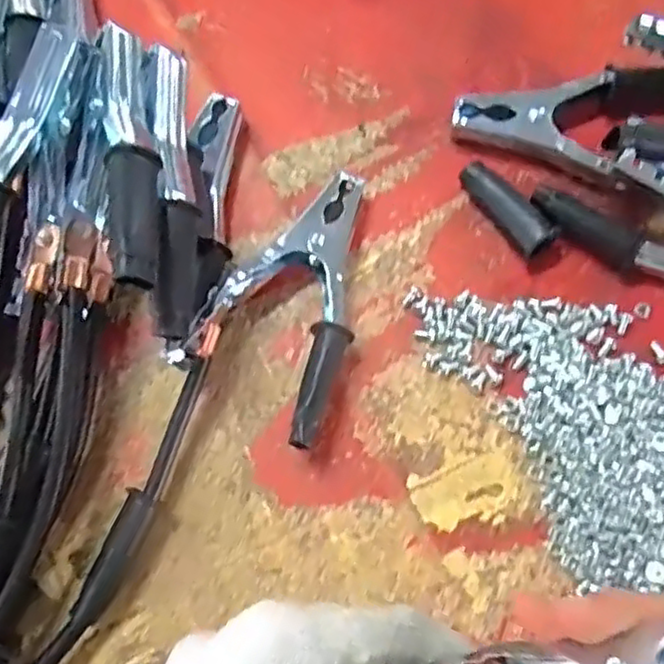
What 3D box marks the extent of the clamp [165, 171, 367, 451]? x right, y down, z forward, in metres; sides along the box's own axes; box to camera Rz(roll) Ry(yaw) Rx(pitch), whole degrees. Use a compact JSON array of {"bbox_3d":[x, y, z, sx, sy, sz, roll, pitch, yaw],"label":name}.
[{"bbox_3d":[-0.012,-0.020,0.357,0.077,0.035,0.137,28,77,10],"label":"clamp"}]

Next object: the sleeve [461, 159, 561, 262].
[{"bbox_3d":[0.092,-0.066,0.374,0.019,0.023,0.062,-38,76,-9],"label":"sleeve"}]

